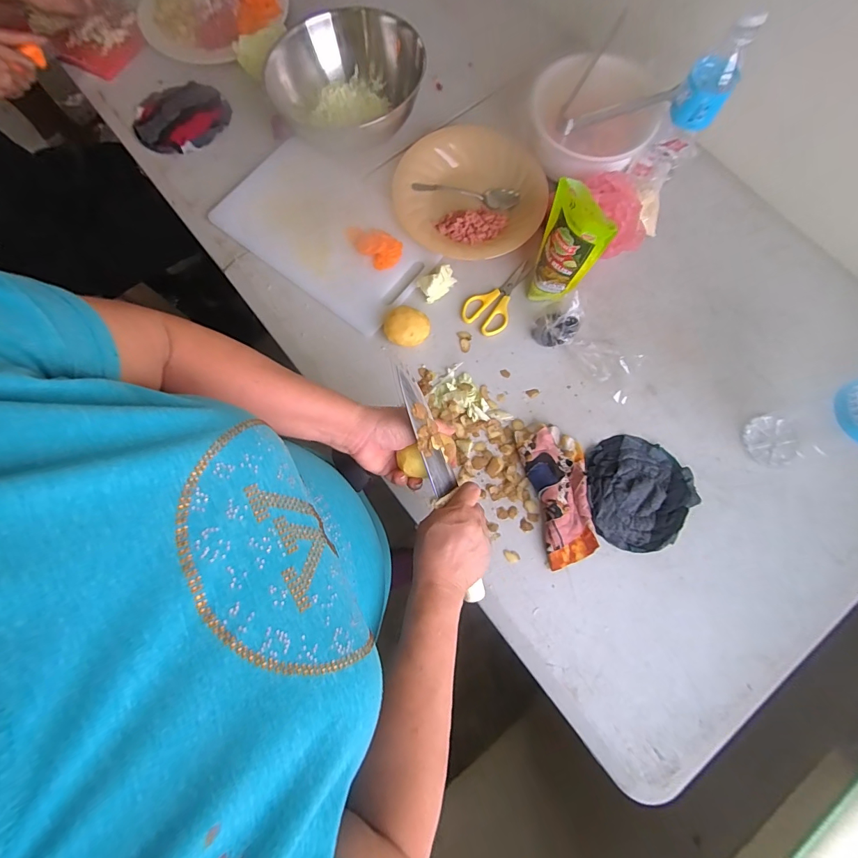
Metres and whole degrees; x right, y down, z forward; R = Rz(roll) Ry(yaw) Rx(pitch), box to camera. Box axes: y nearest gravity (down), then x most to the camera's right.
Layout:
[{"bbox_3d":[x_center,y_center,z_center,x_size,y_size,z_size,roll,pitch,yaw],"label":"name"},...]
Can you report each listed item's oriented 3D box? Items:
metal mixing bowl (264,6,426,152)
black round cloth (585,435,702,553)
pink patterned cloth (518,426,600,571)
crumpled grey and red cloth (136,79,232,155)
[{"bbox_3d":[-0.121,-0.553,0.638,0.229,0.089,0.229,0,76,1],"label":"metal mixing bowl"},{"bbox_3d":[0.278,0.081,0.529,0.138,0.012,0.146,-9,76,-1],"label":"black round cloth"},{"bbox_3d":[0.175,0.085,0.525,0.078,0.025,0.170,-12,76,-2],"label":"pink patterned cloth"},{"bbox_3d":[-0.425,-0.539,0.690,0.153,0.013,0.153,-29,78,-6],"label":"crumpled grey and red cloth"}]

